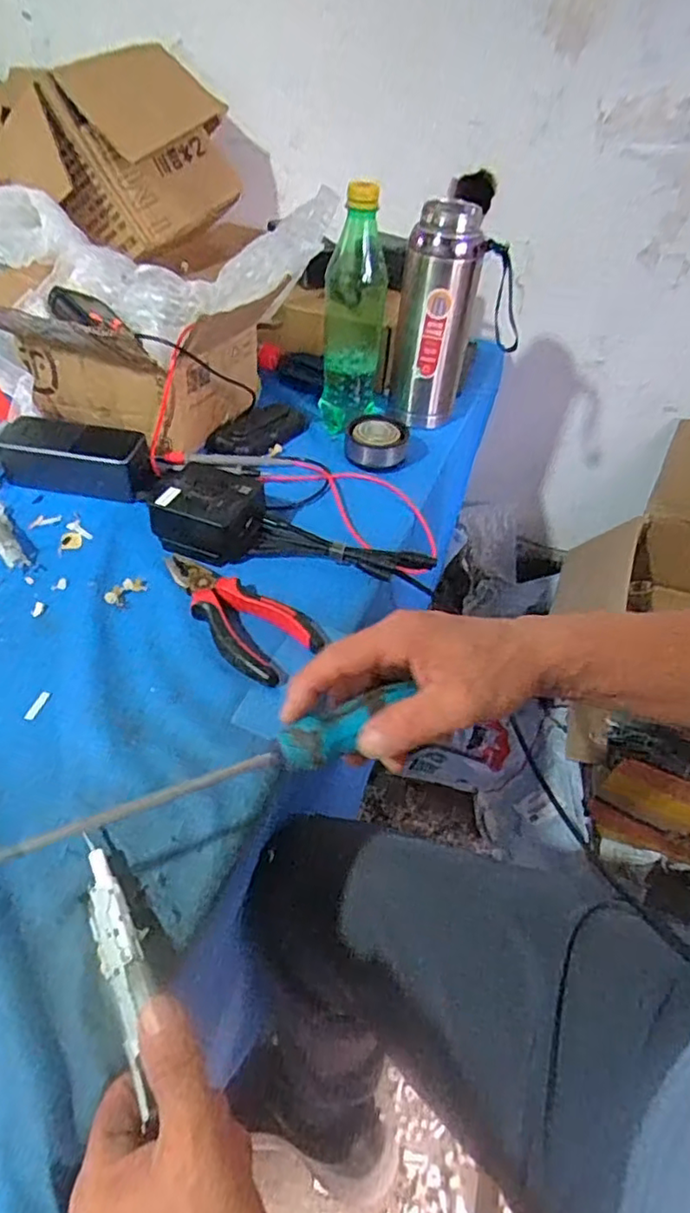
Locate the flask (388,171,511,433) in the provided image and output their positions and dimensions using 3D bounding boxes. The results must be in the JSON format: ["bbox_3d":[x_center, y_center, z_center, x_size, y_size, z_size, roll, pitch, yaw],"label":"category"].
[{"bbox_3d":[0.100,-0.311,0.685,0.082,0.216,0.076,-1,44,-6],"label":"flask"}]

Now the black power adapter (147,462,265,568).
[{"bbox_3d":[-0.122,-0.085,0.557,0.095,0.045,0.076,8,45,1],"label":"black power adapter"}]

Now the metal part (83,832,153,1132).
[{"bbox_3d":[-0.111,0.177,0.316,0.021,0.019,0.133,-16,45,-22],"label":"metal part"}]

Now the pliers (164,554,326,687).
[{"bbox_3d":[-0.089,-0.001,0.502,0.069,0.018,0.157,-32,57,-32],"label":"pliers"}]

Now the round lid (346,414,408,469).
[{"bbox_3d":[0.033,-0.183,0.681,0.064,0.030,0.074,3,45,-5],"label":"round lid"}]

